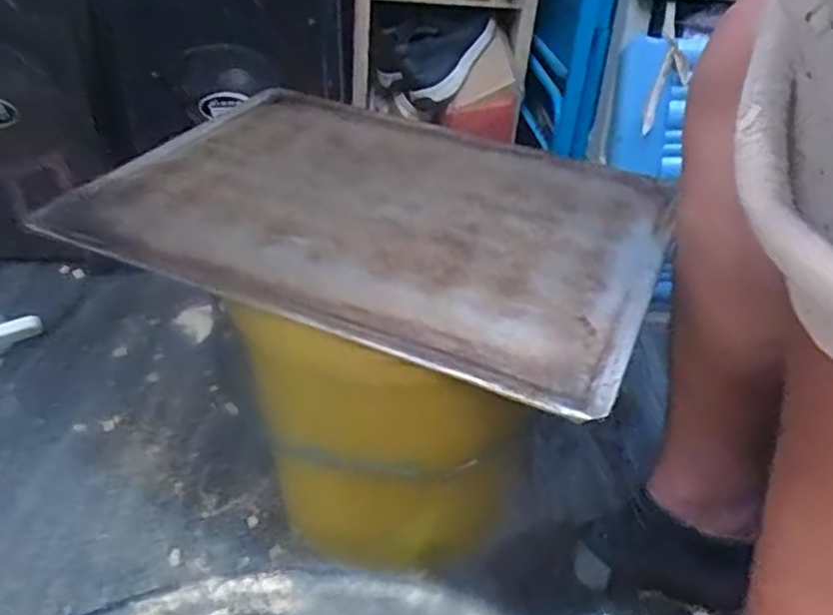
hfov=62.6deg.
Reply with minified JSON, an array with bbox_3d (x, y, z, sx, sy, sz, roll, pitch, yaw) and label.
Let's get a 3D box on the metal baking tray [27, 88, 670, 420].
[{"bbox_3d":[-0.028,-0.085,0.563,0.438,0.025,0.314,17,37,20],"label":"metal baking tray"}]

